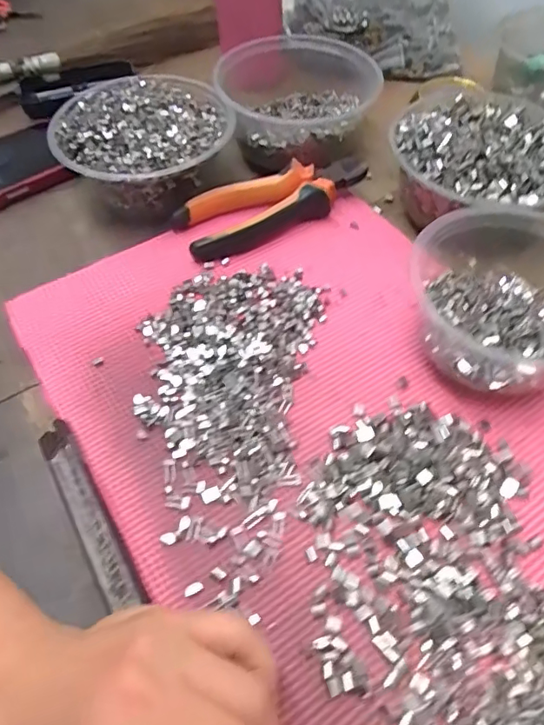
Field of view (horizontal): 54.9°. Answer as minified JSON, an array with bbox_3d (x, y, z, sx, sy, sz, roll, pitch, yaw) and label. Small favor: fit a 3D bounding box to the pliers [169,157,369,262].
[{"bbox_3d":[0.004,-0.121,0.392,0.152,0.021,0.051,-23,59,-14],"label":"pliers"}]

